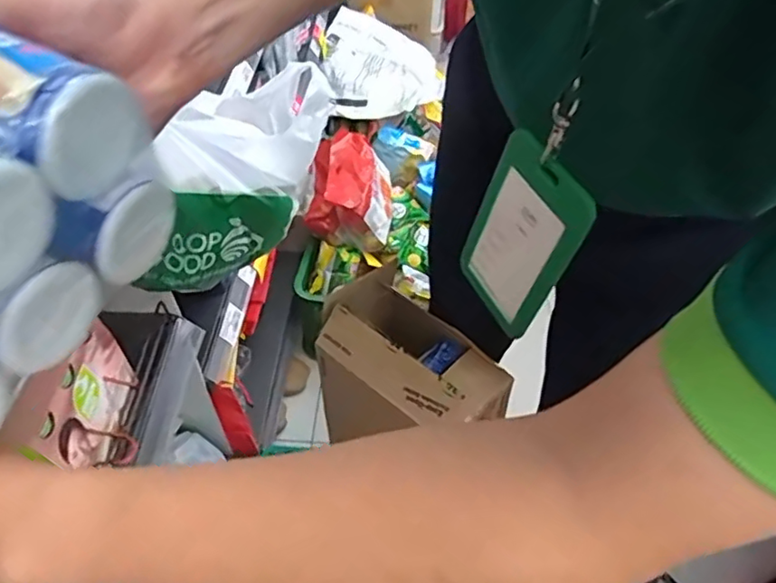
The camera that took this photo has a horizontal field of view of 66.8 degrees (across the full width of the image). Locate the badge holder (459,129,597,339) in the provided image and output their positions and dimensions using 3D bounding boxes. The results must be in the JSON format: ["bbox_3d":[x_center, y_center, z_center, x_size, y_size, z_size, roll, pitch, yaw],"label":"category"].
[{"bbox_3d":[0.071,-0.029,0.331,0.004,0.109,0.068,-14,54,-27],"label":"badge holder"}]

